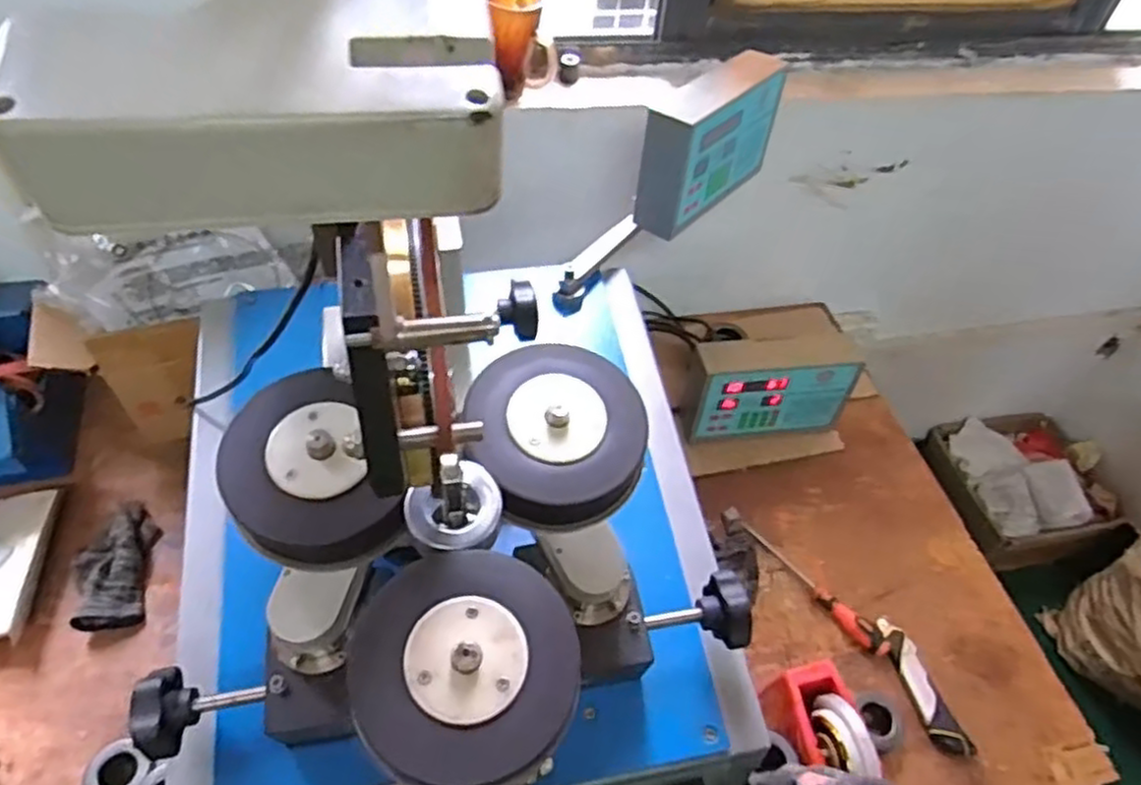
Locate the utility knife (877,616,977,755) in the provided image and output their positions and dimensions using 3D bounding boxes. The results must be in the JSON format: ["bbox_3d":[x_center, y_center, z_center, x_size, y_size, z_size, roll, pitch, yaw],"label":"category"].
[{"bbox_3d":[0.412,0.345,0.857,0.036,0.024,0.158,-11,53,-15],"label":"utility knife"}]

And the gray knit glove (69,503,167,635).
[{"bbox_3d":[-0.540,0.207,0.866,0.082,0.033,0.149,-12,53,-15],"label":"gray knit glove"}]

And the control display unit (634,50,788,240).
[{"bbox_3d":[0.168,-0.308,0.893,0.075,0.136,0.228,34,55,20],"label":"control display unit"}]

